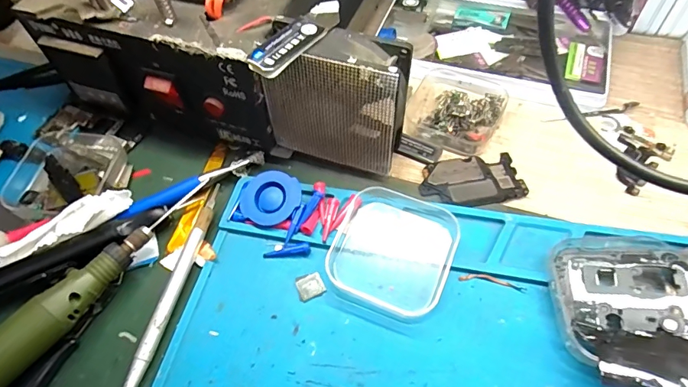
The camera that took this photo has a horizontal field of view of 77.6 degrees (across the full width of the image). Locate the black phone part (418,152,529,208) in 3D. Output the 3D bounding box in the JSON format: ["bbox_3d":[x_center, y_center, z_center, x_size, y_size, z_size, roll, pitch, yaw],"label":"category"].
[{"bbox_3d":[0.082,-0.008,0.276,0.064,0.006,0.037,-11,56,-3],"label":"black phone part"}]

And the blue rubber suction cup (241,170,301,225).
[{"bbox_3d":[-0.044,0.003,0.265,0.034,0.009,0.034,-3,72,10],"label":"blue rubber suction cup"}]

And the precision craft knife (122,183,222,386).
[{"bbox_3d":[-0.097,0.057,0.239,0.008,0.009,0.145,10,58,11],"label":"precision craft knife"}]

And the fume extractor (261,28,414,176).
[{"bbox_3d":[-0.004,-0.053,0.256,0.080,0.084,0.028,14,59,14],"label":"fume extractor"}]

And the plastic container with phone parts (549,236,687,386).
[{"bbox_3d":[0.142,0.056,0.210,0.066,0.025,0.075,4,57,7],"label":"plastic container with phone parts"}]

